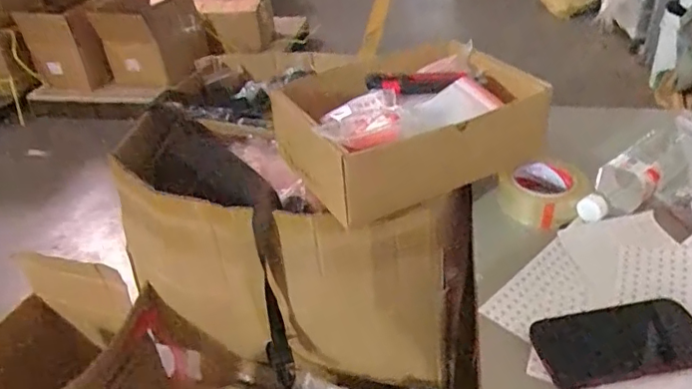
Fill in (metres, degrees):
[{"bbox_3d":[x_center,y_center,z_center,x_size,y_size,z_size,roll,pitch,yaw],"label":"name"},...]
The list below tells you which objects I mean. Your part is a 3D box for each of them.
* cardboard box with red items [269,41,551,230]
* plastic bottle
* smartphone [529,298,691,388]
[{"bbox_3d":[0.091,-0.085,0.759,0.293,0.120,0.187,-17,37,-18],"label":"cardboard box with red items"},{"bbox_3d":[0.391,-0.027,0.774,0.241,0.061,0.061,-31,43,-33],"label":"plastic bottle"},{"bbox_3d":[0.275,0.146,0.570,0.162,0.014,0.083,-8,35,-6],"label":"smartphone"}]

